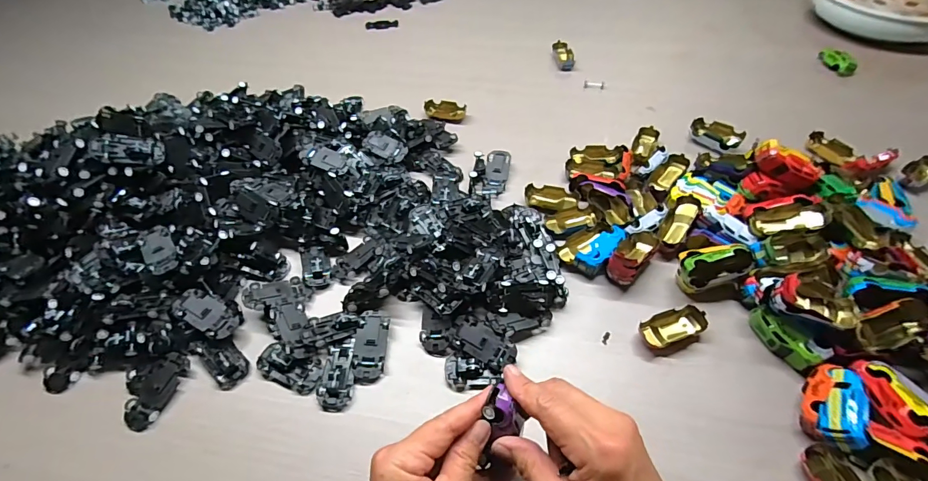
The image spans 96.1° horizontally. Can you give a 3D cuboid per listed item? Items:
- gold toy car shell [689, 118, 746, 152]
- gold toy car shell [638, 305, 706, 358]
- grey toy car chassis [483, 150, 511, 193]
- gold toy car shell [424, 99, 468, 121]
[{"bbox_3d":[0.338,-0.142,0.562,0.028,0.025,0.063,-33,57,-22],"label":"gold toy car shell"},{"bbox_3d":[0.199,0.085,0.398,0.061,0.017,0.034,-17,53,-11],"label":"gold toy car shell"},{"bbox_3d":[0.042,-0.087,0.539,0.030,0.011,0.070,9,65,10],"label":"grey toy car chassis"},{"bbox_3d":[-0.028,-0.195,0.630,0.061,0.021,0.027,5,52,7],"label":"gold toy car shell"}]

